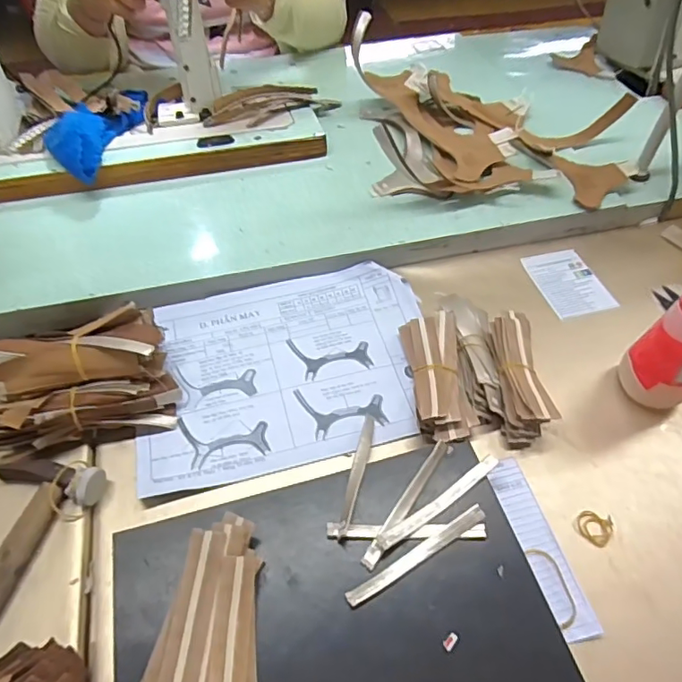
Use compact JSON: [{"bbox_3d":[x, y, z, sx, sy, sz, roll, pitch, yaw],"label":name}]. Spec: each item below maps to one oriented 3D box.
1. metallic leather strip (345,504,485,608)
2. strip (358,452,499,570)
[{"bbox_3d":[0.058,0.160,0.401,0.120,0.008,0.013,-27,58,-18],"label":"metallic leather strip"},{"bbox_3d":[0.072,0.131,0.422,0.137,0.006,0.013,-32,60,-20],"label":"strip"}]

